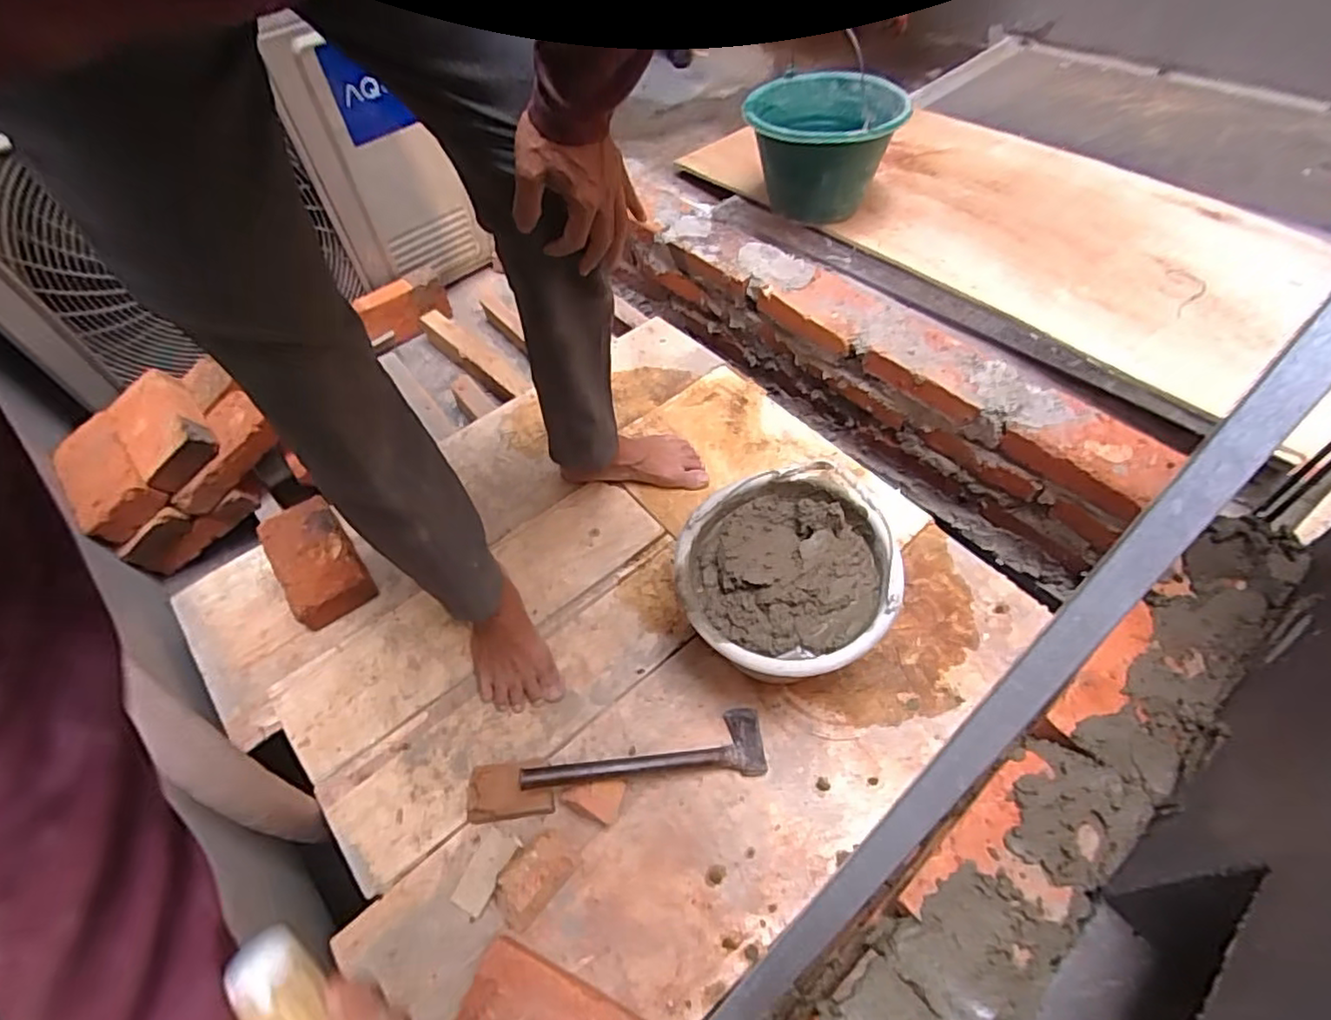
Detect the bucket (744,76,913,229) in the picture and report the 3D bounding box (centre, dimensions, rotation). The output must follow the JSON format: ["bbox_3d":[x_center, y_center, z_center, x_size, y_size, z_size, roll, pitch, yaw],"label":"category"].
[{"bbox_3d":[0.267,-0.636,1.125,0.248,0.158,0.212,20,59,17],"label":"bucket"}]

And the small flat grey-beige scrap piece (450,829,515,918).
[{"bbox_3d":[-0.200,0.396,0.699,0.041,0.013,0.079,21,59,18],"label":"small flat grey-beige scrap piece"}]

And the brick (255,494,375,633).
[{"bbox_3d":[-0.508,0.072,0.926,0.104,0.052,0.195,-34,60,-18],"label":"brick"}]

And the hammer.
[{"bbox_3d":[-0.019,0.280,0.726,0.283,0.030,0.073,-2,53,-18],"label":"hammer"}]

